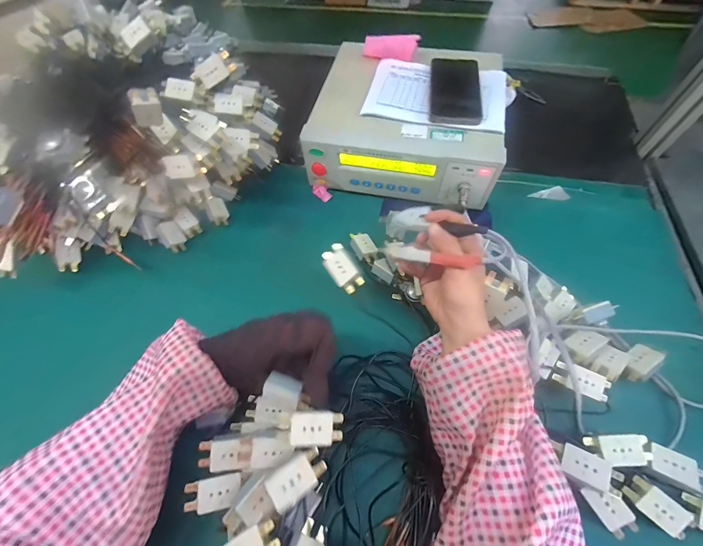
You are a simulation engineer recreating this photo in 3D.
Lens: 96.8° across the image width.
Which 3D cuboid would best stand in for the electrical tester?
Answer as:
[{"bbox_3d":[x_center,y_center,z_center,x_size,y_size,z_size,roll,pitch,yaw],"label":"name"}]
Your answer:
[{"bbox_3d":[0.095,-0.263,0.546,0.306,0.107,0.273,13,62,8],"label":"electrical tester"}]

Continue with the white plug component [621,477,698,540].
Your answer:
[{"bbox_3d":[0.298,0.223,0.300,0.023,0.031,0.051,-6,35,-43],"label":"white plug component"}]

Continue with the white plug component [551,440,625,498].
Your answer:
[{"bbox_3d":[0.229,0.191,0.302,0.054,0.014,0.029,18,53,33],"label":"white plug component"}]

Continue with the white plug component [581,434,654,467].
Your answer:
[{"bbox_3d":[0.273,0.179,0.315,0.052,0.015,0.026,-2,61,0],"label":"white plug component"}]

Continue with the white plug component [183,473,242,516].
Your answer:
[{"bbox_3d":[-0.131,0.209,0.295,0.048,0.014,0.027,-9,61,-4],"label":"white plug component"}]

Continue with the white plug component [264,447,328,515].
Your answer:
[{"bbox_3d":[-0.047,0.176,0.268,0.049,0.016,0.028,-34,65,-17],"label":"white plug component"}]

